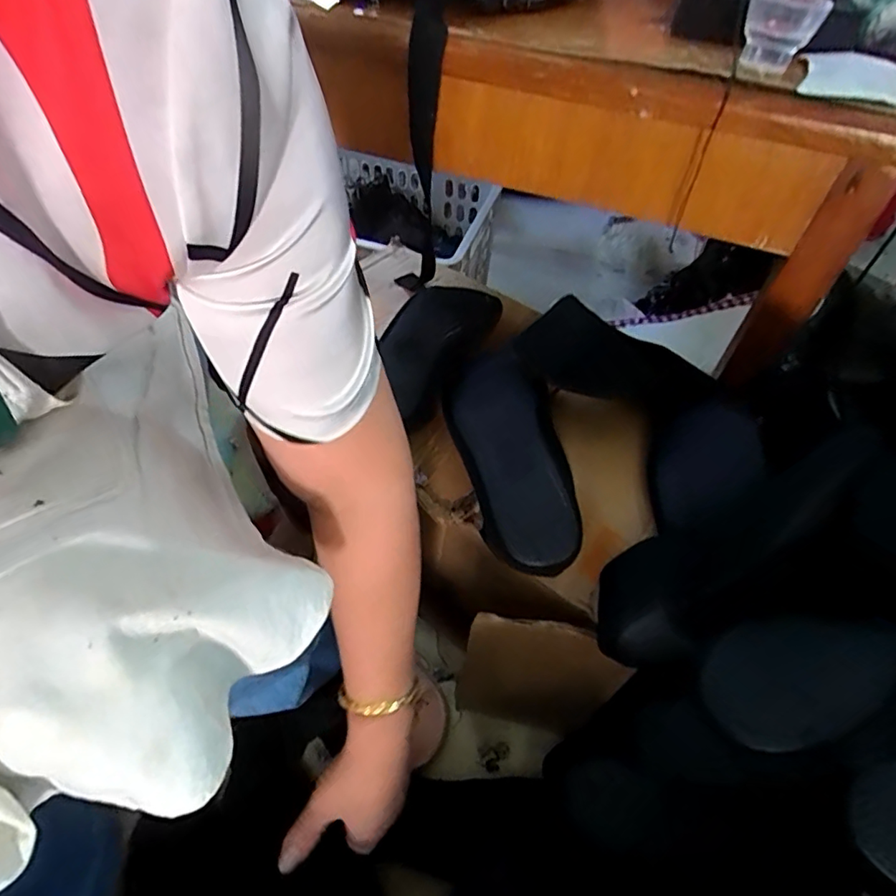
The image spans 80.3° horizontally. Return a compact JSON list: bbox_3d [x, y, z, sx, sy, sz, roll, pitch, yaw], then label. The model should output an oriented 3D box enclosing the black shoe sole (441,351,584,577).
[{"bbox_3d":[0.054,0.002,0.451,0.090,0.045,0.215,-19,64,3],"label":"black shoe sole"}]

